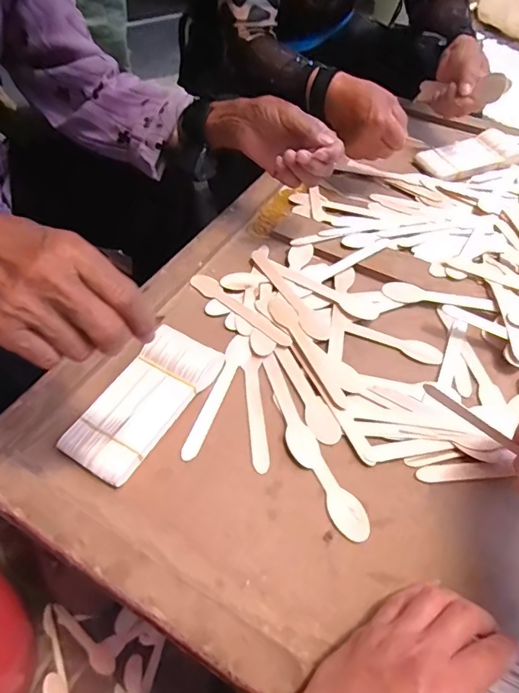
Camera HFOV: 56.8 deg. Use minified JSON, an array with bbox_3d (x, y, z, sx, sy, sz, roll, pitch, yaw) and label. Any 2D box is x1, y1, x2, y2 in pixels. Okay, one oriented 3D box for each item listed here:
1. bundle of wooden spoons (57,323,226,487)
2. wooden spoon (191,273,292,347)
[{"bbox_3d":[-0.107,0.048,0.454,0.071,0.026,0.161,28,55,20],"label":"bundle of wooden spoons"},{"bbox_3d":[-0.024,-0.043,0.547,0.023,0.009,0.153,-36,60,-26],"label":"wooden spoon"}]

